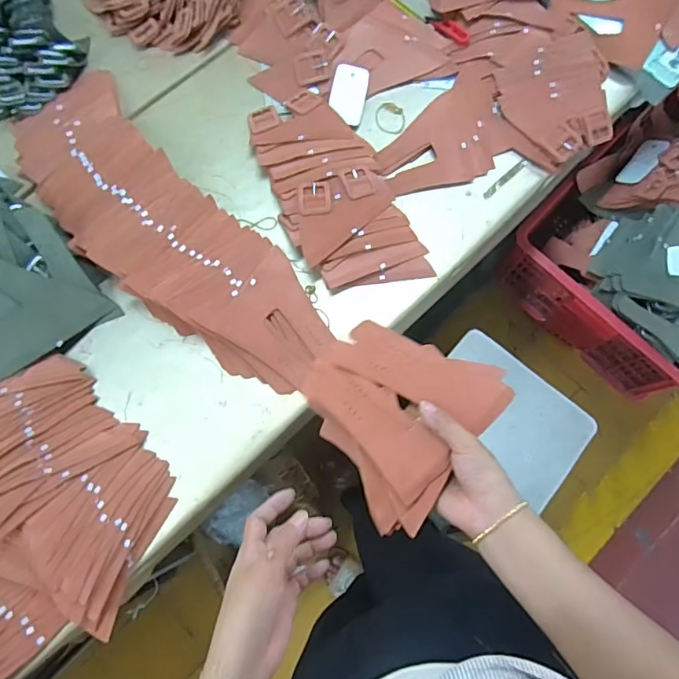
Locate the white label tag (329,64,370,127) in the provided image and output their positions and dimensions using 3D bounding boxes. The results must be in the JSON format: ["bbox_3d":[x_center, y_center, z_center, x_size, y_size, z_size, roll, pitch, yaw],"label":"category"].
[{"bbox_3d":[0.015,-0.388,0.791,0.056,0.004,0.096,11,83,-6],"label":"white label tag"}]

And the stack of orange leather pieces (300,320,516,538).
[{"bbox_3d":[0.051,0.065,0.493,0.171,0.039,0.180,38,78,9],"label":"stack of orange leather pieces"}]

